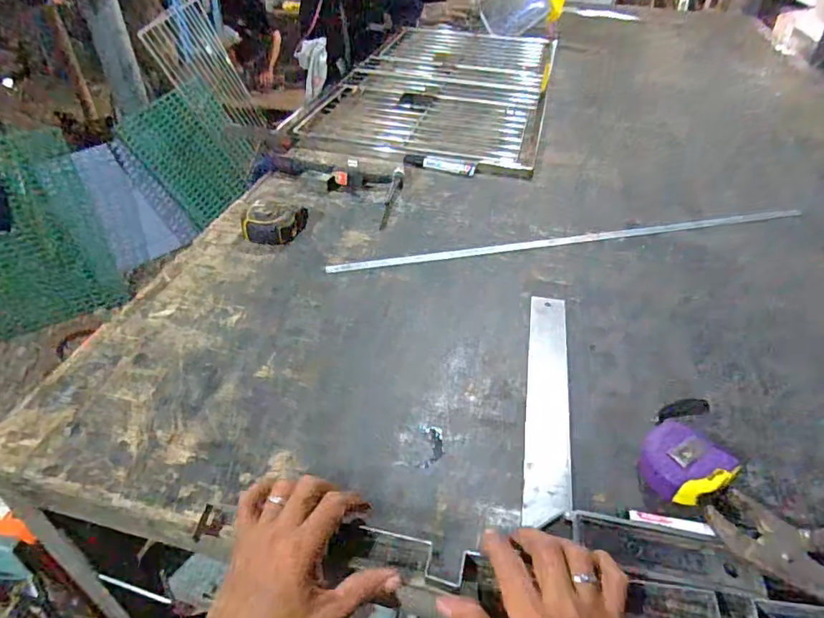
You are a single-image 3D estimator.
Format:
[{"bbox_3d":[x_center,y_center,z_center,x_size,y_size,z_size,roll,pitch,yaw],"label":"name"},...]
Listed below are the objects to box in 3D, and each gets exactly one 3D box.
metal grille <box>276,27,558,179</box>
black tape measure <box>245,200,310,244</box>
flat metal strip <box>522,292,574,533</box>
[{"bbox_3d":[0.098,-0.601,1.365,0.515,0.026,0.976,12,41,11],"label":"metal grille"},{"bbox_3d":[-0.204,-0.128,0.781,0.079,0.040,0.078,10,41,9],"label":"black tape measure"},{"bbox_3d":[0.148,0.087,0.570,0.045,0.006,0.320,9,40,7],"label":"flat metal strip"}]

